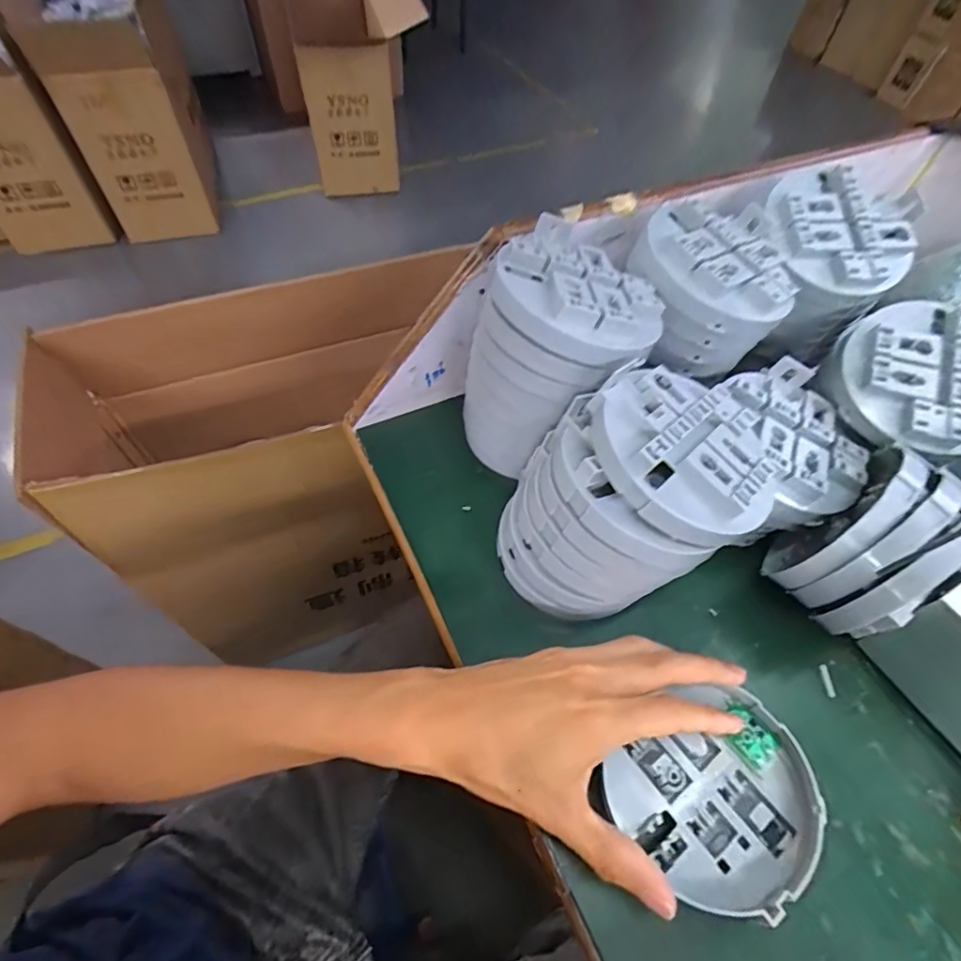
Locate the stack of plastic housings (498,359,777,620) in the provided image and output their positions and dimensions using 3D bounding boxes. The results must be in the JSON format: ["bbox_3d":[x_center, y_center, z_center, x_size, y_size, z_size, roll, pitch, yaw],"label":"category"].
[{"bbox_3d":[0.086,0.013,0.307,0.134,0.119,0.105,-15,58,-13],"label":"stack of plastic housings"}]

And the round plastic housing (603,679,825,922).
[{"bbox_3d":[0.123,0.159,0.266,0.095,0.018,0.085,-32,63,-23],"label":"round plastic housing"}]

